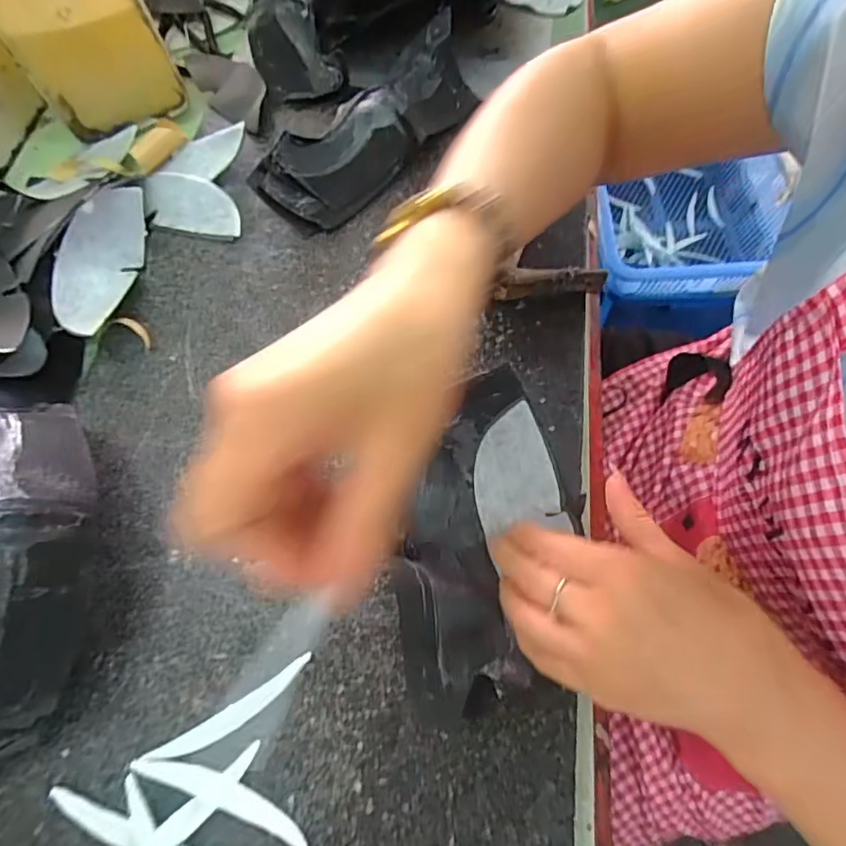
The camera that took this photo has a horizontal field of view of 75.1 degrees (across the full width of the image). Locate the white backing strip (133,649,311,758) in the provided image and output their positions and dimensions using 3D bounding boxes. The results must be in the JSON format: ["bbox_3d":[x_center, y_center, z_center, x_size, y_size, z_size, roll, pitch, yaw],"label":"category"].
[{"bbox_3d":[-0.098,0.152,0.287,0.089,0.005,0.013,-29,69,-13],"label":"white backing strip"}]

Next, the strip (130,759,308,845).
[{"bbox_3d":[-0.097,0.182,0.270,0.091,0.006,0.014,22,67,8],"label":"strip"}]

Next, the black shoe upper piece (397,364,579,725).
[{"bbox_3d":[0.033,0.068,0.304,0.085,0.049,0.182,12,76,4],"label":"black shoe upper piece"}]

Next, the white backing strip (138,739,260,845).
[{"bbox_3d":[-0.117,0.192,0.262,0.092,0.010,0.014,-36,71,-16],"label":"white backing strip"}]

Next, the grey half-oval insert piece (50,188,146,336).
[{"bbox_3d":[-0.233,-0.118,0.397,0.048,0.031,0.132,3,65,0],"label":"grey half-oval insert piece"}]

